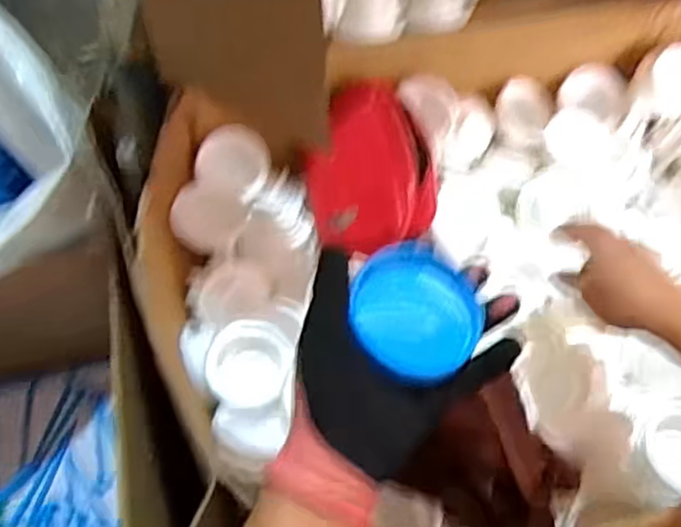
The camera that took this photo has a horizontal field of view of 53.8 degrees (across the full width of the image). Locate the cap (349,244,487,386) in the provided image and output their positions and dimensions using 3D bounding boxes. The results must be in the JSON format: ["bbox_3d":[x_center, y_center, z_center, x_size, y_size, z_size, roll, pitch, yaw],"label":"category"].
[{"bbox_3d":[0.042,0.028,0.410,0.077,0.017,0.081,-26,68,-27],"label":"cap"}]

